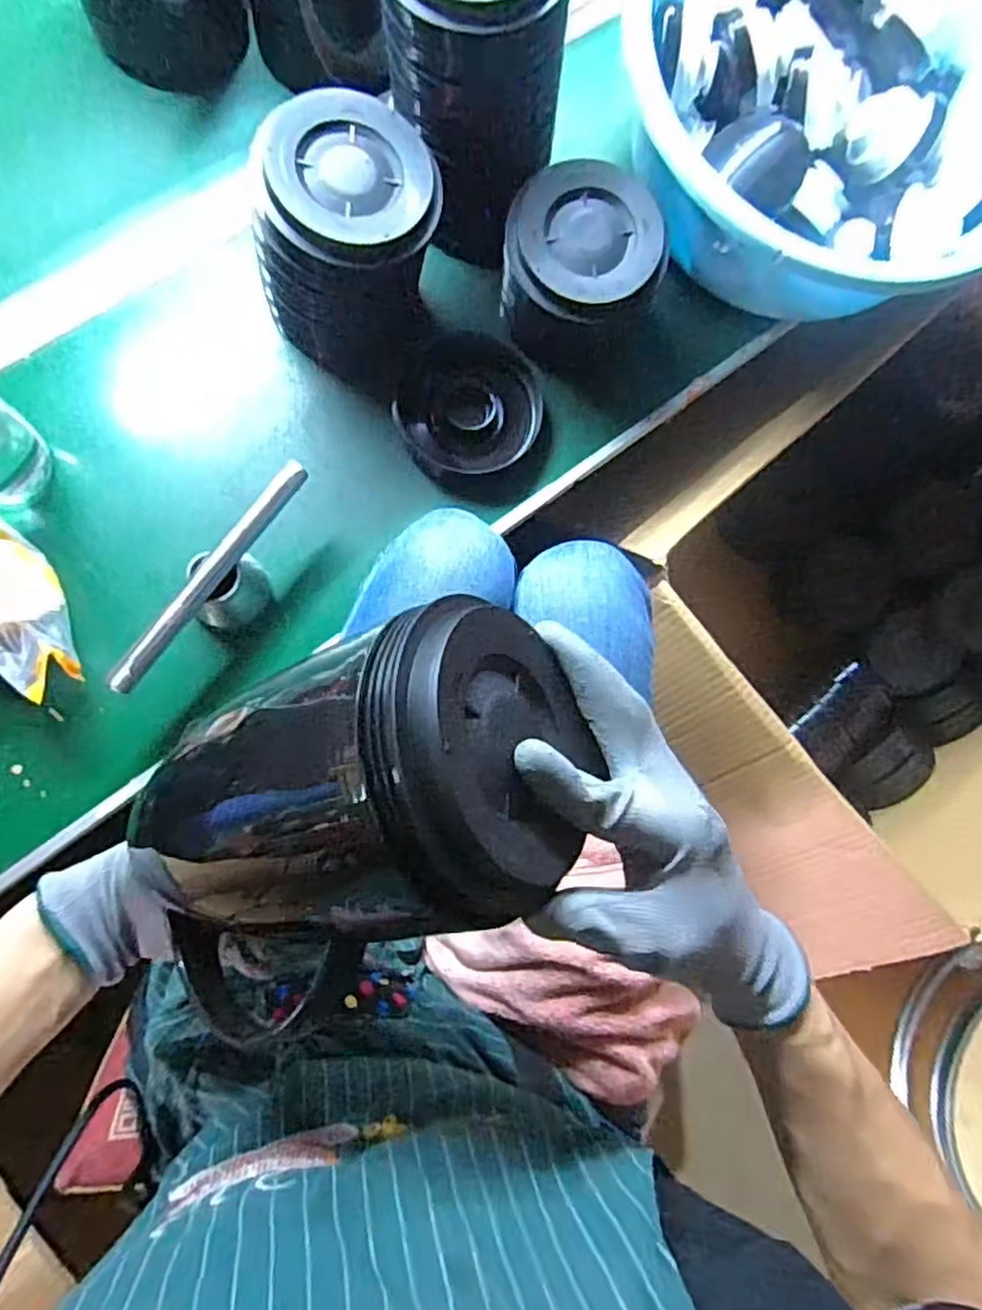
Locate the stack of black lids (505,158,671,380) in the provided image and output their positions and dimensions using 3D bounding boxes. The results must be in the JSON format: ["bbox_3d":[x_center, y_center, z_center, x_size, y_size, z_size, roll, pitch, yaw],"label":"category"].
[{"bbox_3d":[0.068,-0.303,0.563,0.105,0.101,0.114,-38,89,-9],"label":"stack of black lids"}]

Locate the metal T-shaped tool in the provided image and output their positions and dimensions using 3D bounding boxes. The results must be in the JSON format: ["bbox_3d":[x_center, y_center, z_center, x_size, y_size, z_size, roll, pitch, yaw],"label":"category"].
[{"bbox_3d":[-0.197,-0.051,0.533,0.047,0.074,0.197,30,81,-2],"label":"metal T-shaped tool"}]

